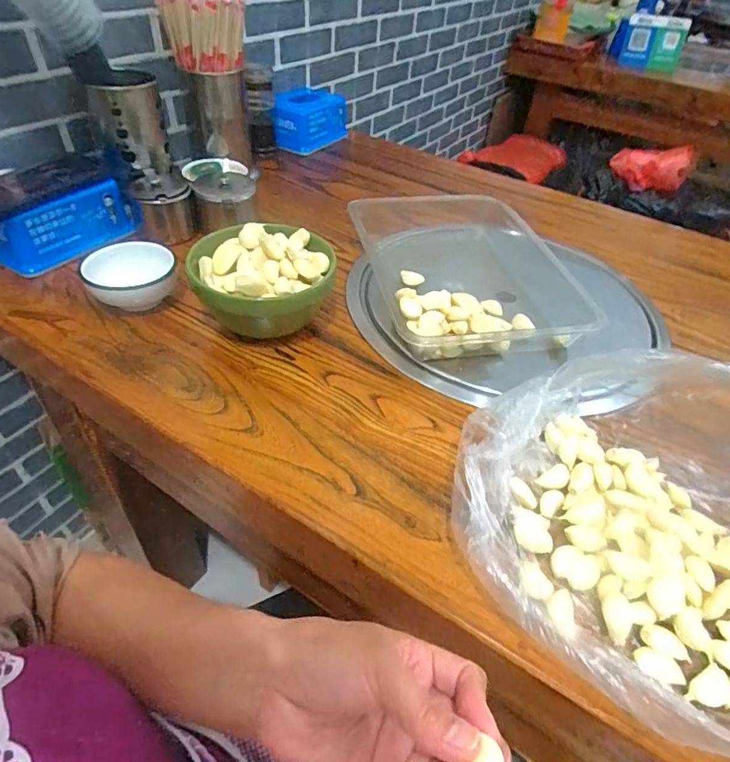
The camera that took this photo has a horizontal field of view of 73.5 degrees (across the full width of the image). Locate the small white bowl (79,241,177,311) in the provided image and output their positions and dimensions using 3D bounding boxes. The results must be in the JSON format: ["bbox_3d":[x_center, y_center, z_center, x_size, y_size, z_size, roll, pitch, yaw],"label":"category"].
[{"bbox_3d":[-0.259,-0.112,0.544,0.094,0.049,0.088,3,45,-3],"label":"small white bowl"}]

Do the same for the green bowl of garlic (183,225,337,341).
[{"bbox_3d":[-0.106,-0.098,0.522,0.143,0.092,0.139,3,45,-3],"label":"green bowl of garlic"}]

